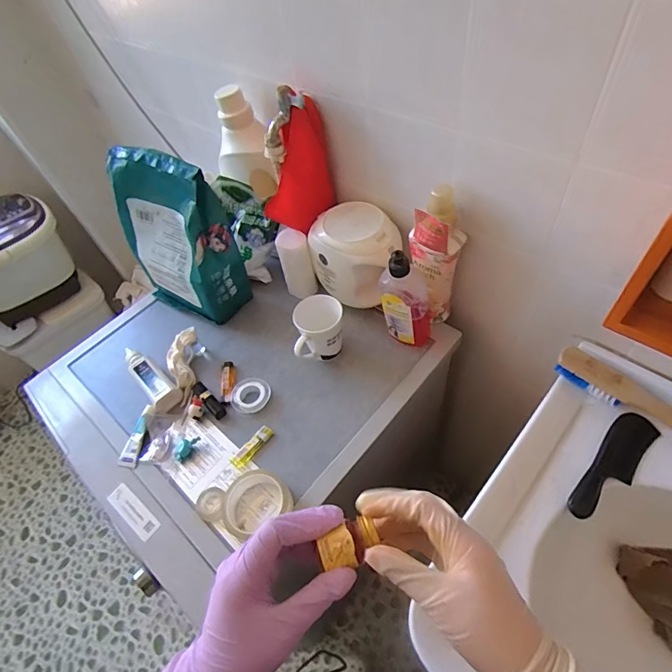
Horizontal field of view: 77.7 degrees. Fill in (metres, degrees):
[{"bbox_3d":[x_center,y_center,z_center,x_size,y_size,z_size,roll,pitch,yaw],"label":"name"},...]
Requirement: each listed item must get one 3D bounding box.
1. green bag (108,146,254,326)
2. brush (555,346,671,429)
[{"bbox_3d":[-0.298,-0.172,0.781,0.214,0.295,0.106,23,60,23],"label":"green bag"},{"bbox_3d":[0.418,0.092,0.565,0.232,0.050,0.031,30,64,27],"label":"brush"}]

